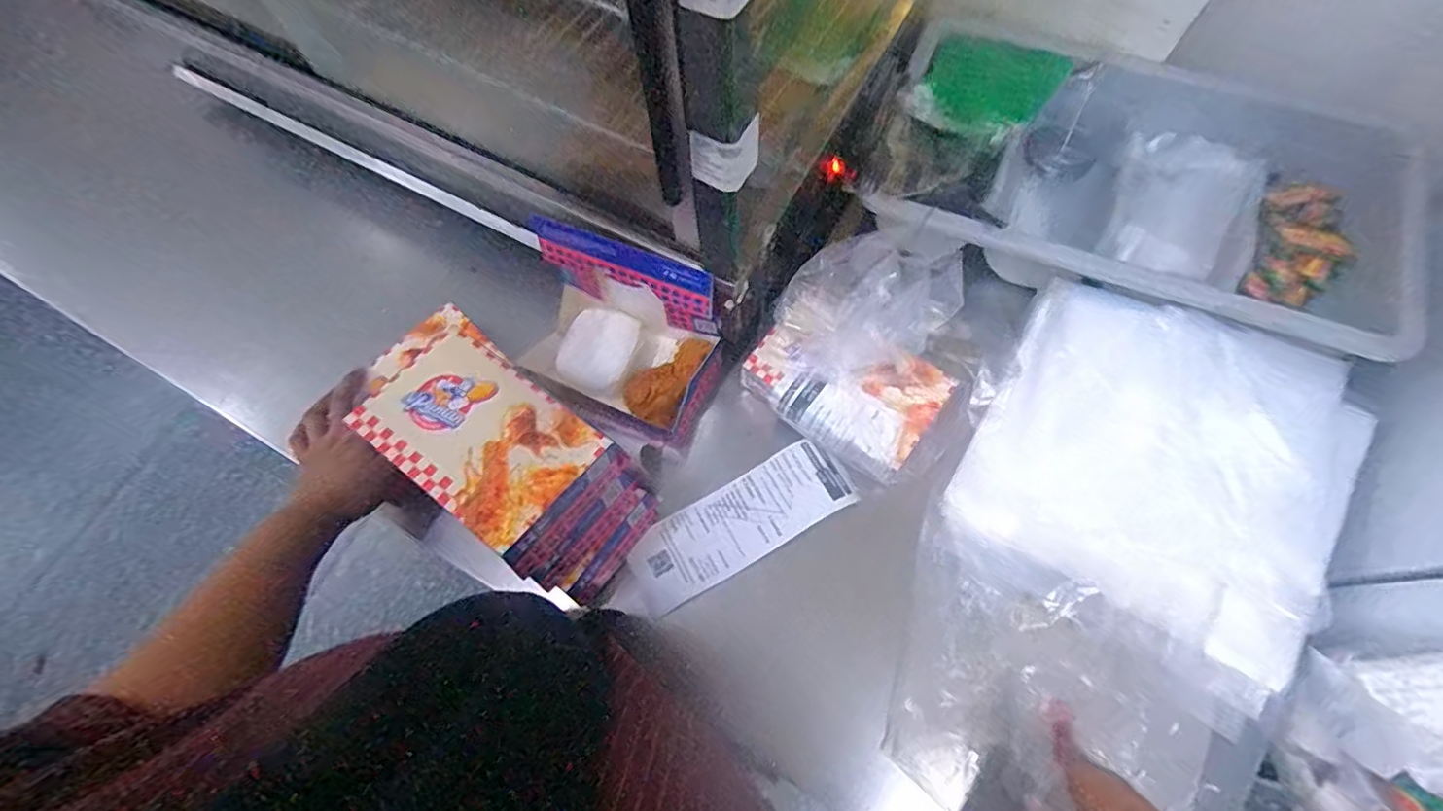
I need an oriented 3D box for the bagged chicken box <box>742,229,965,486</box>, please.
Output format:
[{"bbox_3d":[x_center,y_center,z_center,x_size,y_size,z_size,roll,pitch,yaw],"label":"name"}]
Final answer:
[{"bbox_3d":[0.131,-0.053,0.551,0.176,0.130,0.165,38,76,15],"label":"bagged chicken box"}]

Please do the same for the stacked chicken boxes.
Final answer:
[{"bbox_3d":[-0.166,0.053,0.511,0.195,0.156,0.109,36,75,15],"label":"stacked chicken boxes"}]

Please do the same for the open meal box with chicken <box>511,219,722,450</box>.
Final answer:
[{"bbox_3d":[-0.101,-0.068,0.592,0.186,0.160,0.126,22,72,11],"label":"open meal box with chicken"}]

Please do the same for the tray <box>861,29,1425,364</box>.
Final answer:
[{"bbox_3d":[0.427,-0.232,0.640,0.519,0.110,0.280,19,71,10],"label":"tray"}]

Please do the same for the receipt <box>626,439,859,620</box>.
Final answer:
[{"bbox_3d":[0.018,0.111,0.581,0.217,0.014,0.076,-29,71,-8],"label":"receipt"}]

